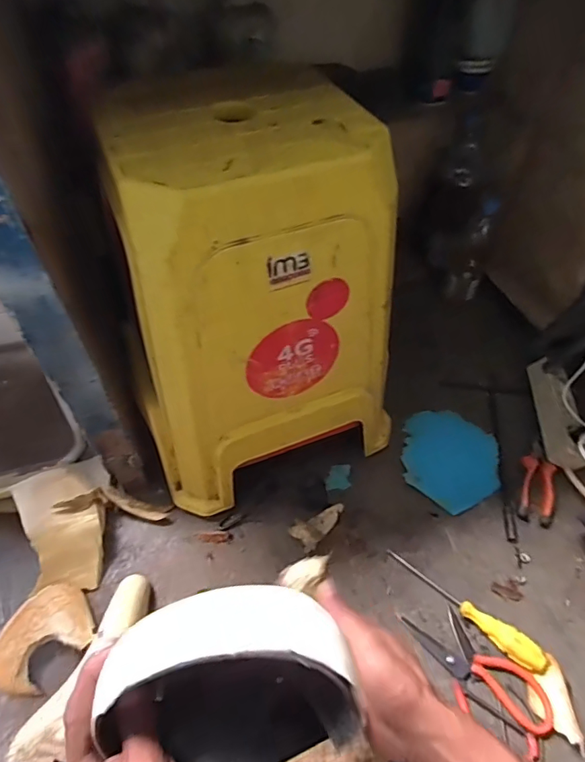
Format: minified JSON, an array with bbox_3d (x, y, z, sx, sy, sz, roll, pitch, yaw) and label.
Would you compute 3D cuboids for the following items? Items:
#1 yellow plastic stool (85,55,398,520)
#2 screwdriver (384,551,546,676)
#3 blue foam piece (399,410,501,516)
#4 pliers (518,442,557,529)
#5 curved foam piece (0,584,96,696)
[{"bbox_3d":[-0.061,-0.091,0.609,0.323,0.451,0.271,-16,54,-15],"label":"yellow plastic stool"},{"bbox_3d":[0.226,0.295,0.611,0.219,0.029,0.028,34,58,24],"label":"screwdriver"},{"bbox_3d":[0.255,0.124,0.753,0.147,0.023,0.171,0,51,0],"label":"blue foam piece"},{"bbox_3d":[0.381,0.158,0.721,0.047,0.021,0.130,15,52,11],"label":"pliers"},{"bbox_3d":[-0.315,0.321,0.579,0.123,0.038,0.094,-37,60,-26],"label":"curved foam piece"}]

